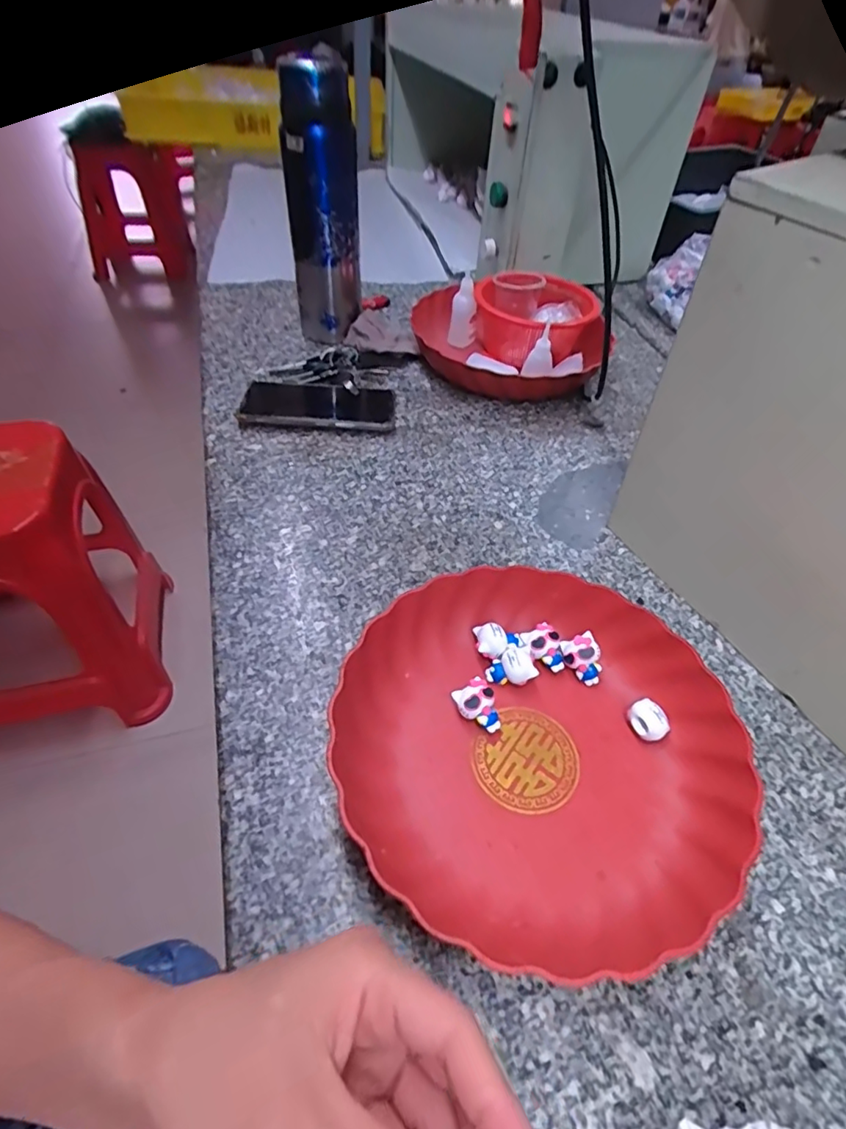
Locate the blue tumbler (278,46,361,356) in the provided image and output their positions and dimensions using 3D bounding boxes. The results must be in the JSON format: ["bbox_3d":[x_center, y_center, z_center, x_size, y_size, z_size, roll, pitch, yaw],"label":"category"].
[{"bbox_3d":[-0.114,-0.404,0.655,0.077,0.270,0.079,2,47,-3],"label":"blue tumbler"}]

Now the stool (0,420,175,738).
[{"bbox_3d":[-0.739,0.024,1.057,0.375,0.489,0.410,-13,50,-16],"label":"stool"}]

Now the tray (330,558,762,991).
[{"bbox_3d":[0.071,0.107,0.358,0.233,0.051,0.234,2,47,-3],"label":"tray"}]

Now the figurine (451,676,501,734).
[{"bbox_3d":[0.038,0.096,0.379,0.022,0.022,0.033,-25,54,-25],"label":"figurine"}]

